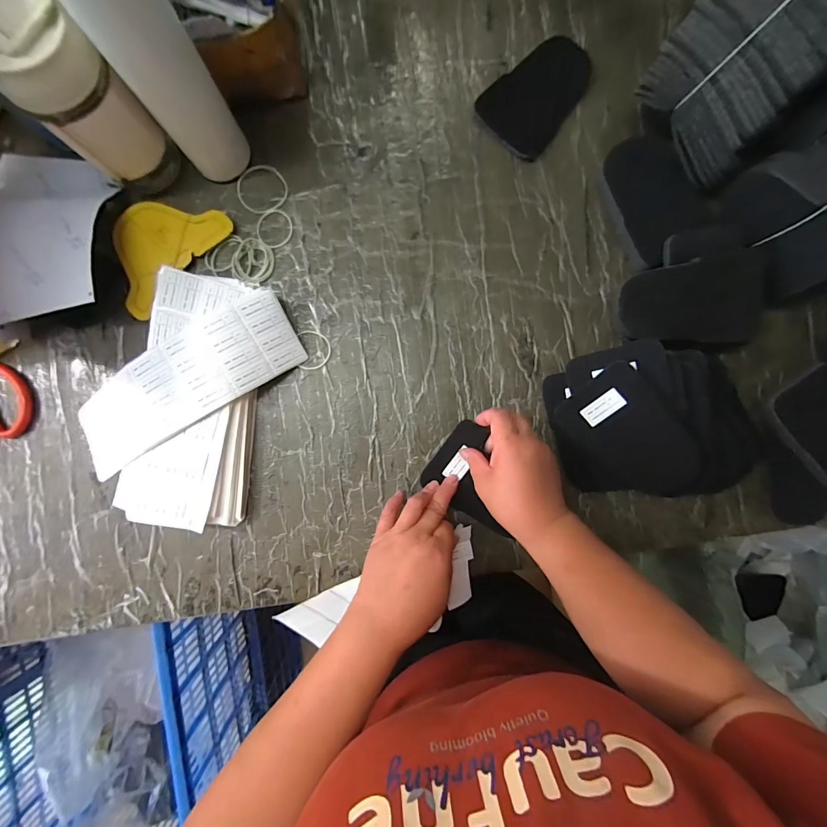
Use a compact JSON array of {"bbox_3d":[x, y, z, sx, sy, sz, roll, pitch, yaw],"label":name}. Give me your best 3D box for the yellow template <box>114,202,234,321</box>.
[{"bbox_3d":[-0.280,-0.181,0.402,0.091,0.009,0.142,37,87,-5],"label":"yellow template"}]

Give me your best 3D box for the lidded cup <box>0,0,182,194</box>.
[{"bbox_3d":[-0.294,-0.276,0.338,0.072,0.155,0.070,0,89,-1],"label":"lidded cup"}]

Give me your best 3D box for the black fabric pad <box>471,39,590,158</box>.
[{"bbox_3d":[0.143,-0.359,0.415,0.122,0.011,0.088,-43,96,8],"label":"black fabric pad"}]

